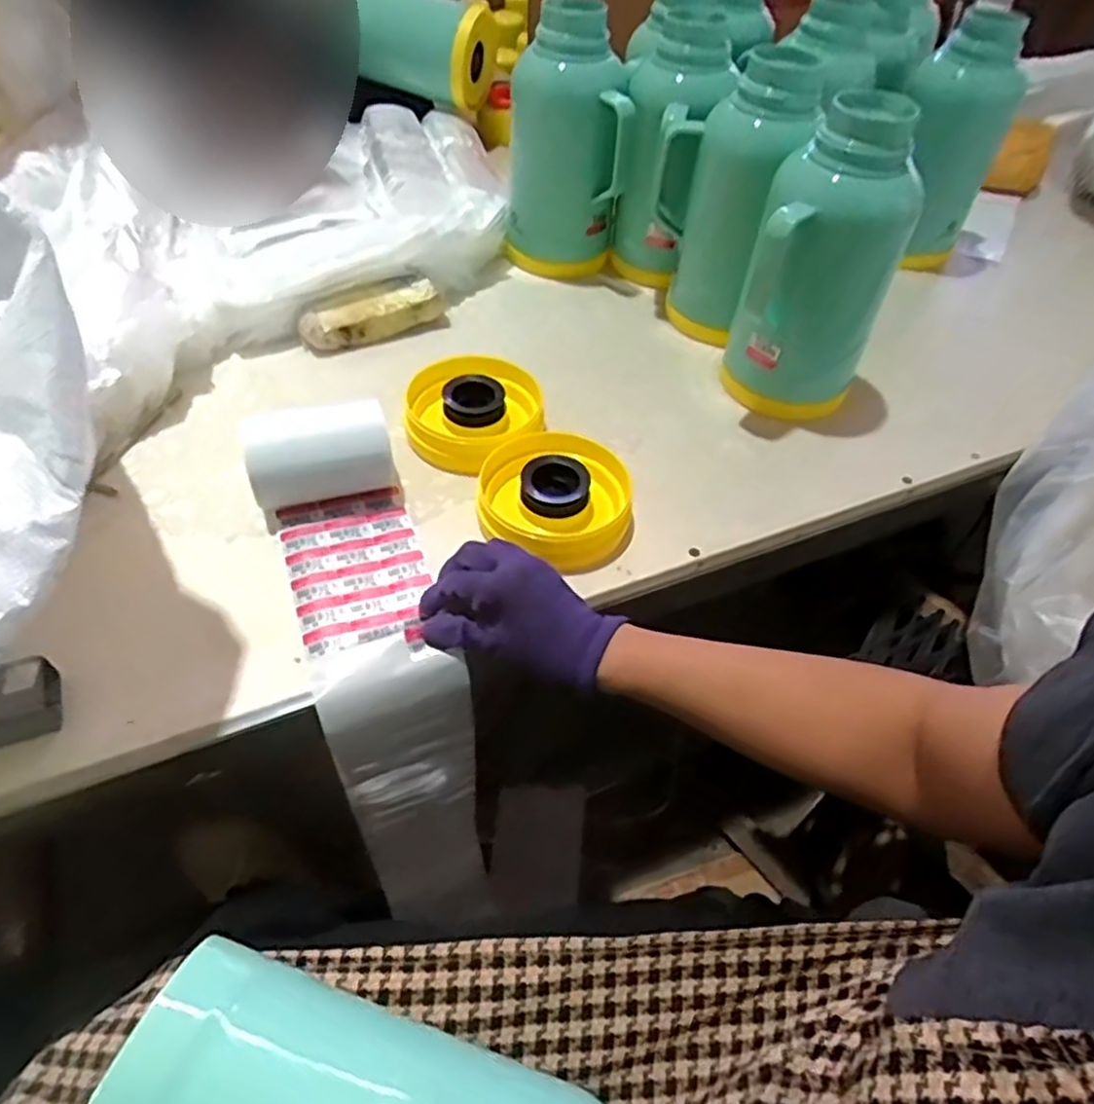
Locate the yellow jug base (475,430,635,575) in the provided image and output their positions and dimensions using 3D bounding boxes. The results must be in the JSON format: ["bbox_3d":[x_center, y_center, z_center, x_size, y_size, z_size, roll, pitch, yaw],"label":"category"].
[{"bbox_3d":[0.008,-0.045,0.607,0.131,0.043,0.128,4,49,-1],"label":"yellow jug base"}]

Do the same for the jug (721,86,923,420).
[{"bbox_3d":[0.246,-0.247,0.654,0.123,0.259,0.130,22,51,14],"label":"jug"}]

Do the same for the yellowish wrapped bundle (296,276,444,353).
[{"bbox_3d":[-0.188,-0.259,0.781,0.148,0.036,0.043,-24,55,-23],"label":"yellowish wrapped bundle"}]

